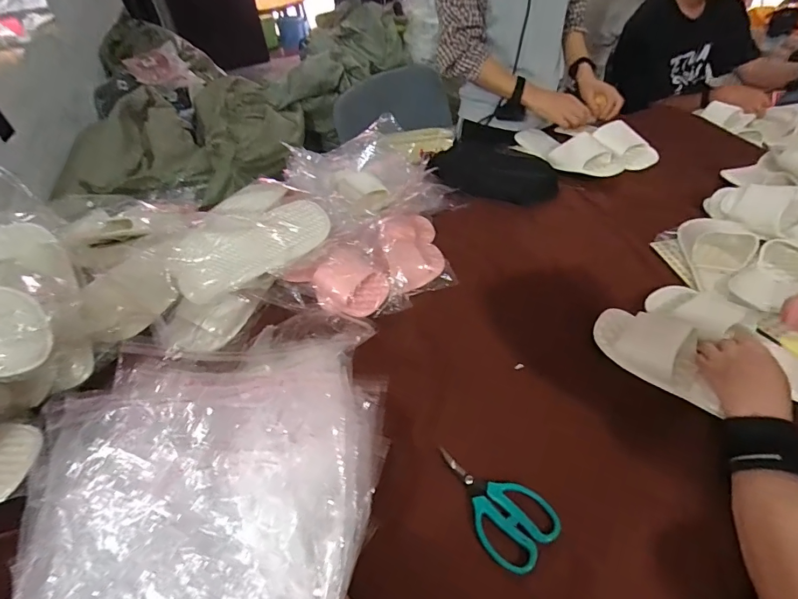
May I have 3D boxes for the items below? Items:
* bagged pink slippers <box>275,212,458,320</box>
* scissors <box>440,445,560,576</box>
[{"bbox_3d":[-0.022,-0.069,0.720,0.294,0.071,0.158,-33,53,-25],"label":"bagged pink slippers"},{"bbox_3d":[0.105,0.228,0.473,0.080,0.007,0.144,-35,54,-26],"label":"scissors"}]

